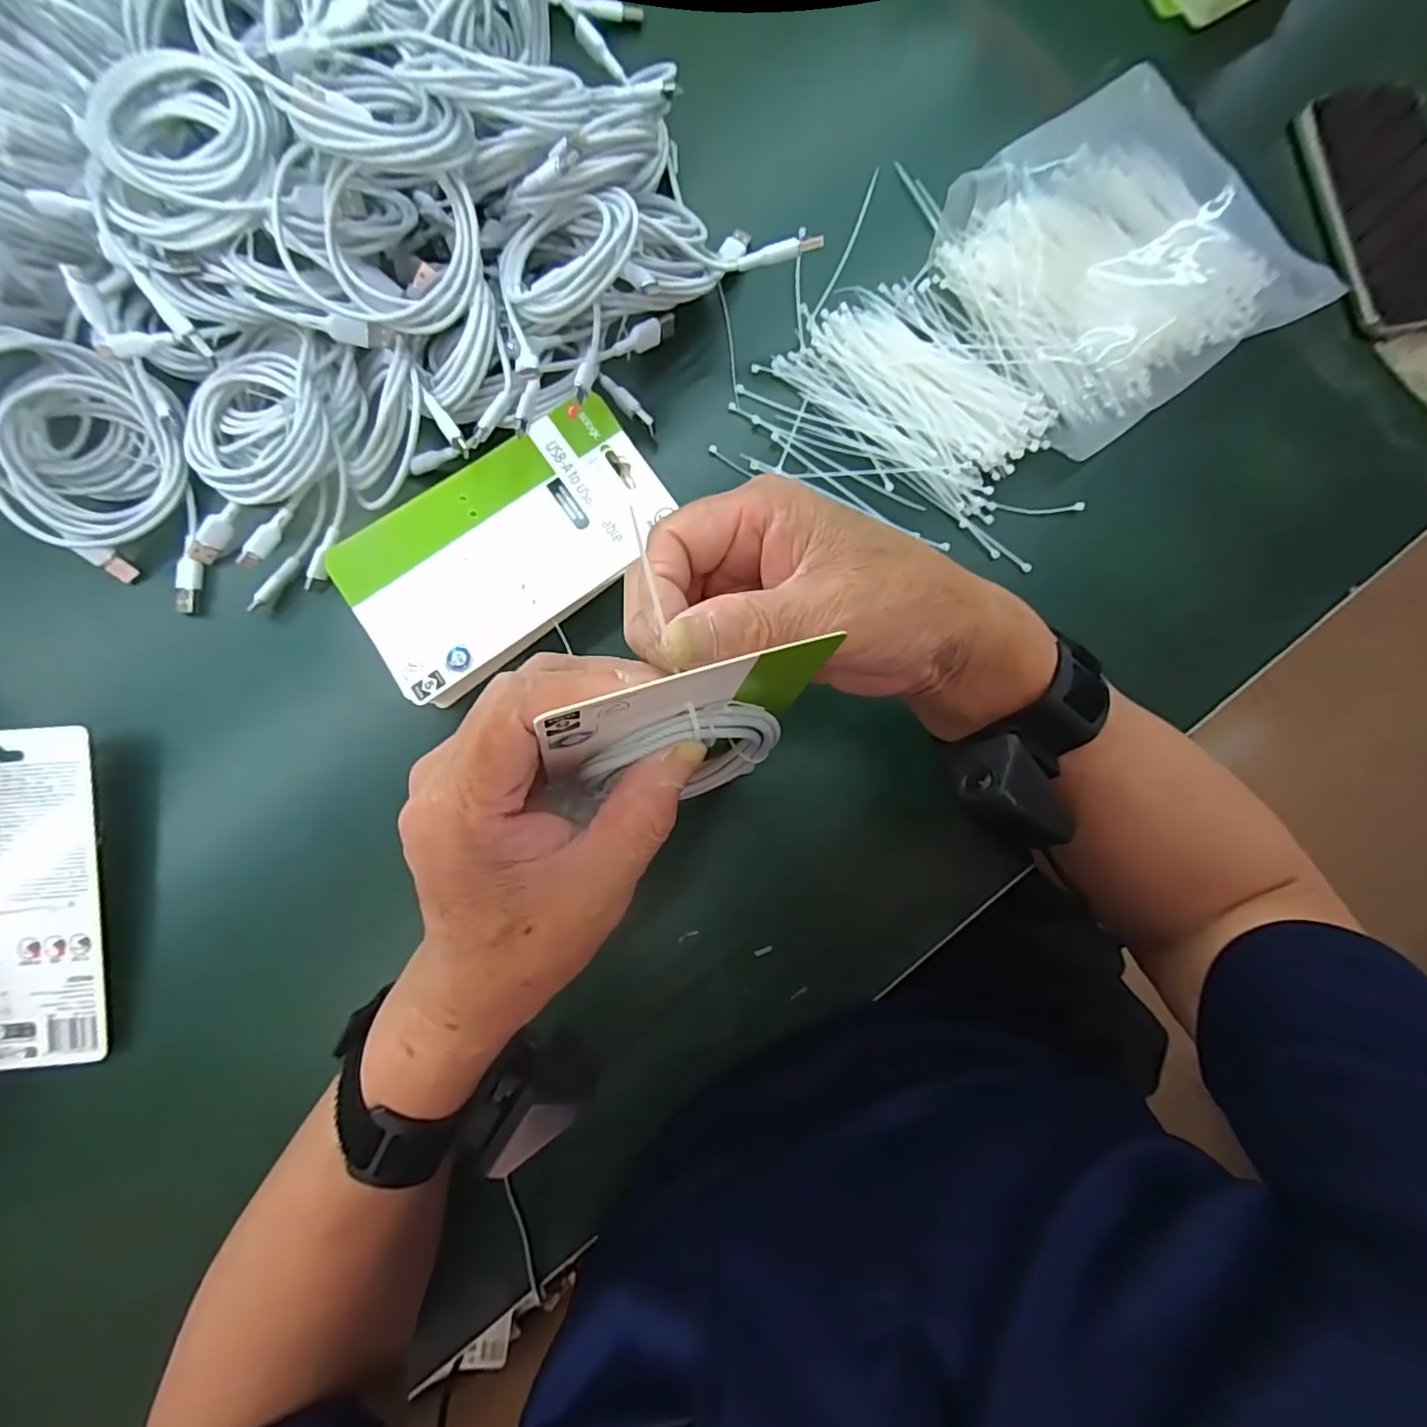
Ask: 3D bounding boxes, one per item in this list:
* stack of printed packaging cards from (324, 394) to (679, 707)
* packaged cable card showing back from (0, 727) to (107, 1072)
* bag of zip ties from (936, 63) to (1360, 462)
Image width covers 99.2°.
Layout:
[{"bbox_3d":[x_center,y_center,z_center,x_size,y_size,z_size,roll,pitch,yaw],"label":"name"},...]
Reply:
[{"bbox_3d":[-0.118,-0.098,0.345,0.181,0.020,0.116,-38,88,-4],"label":"stack of printed packaging cards"},{"bbox_3d":[-0.396,0.103,0.340,0.101,0.018,0.185,-3,84,-2],"label":"packaged cable card showing back"},{"bbox_3d":[0.243,-0.281,0.370,0.181,0.037,0.191,-33,86,-4],"label":"bag of zip ties"}]

